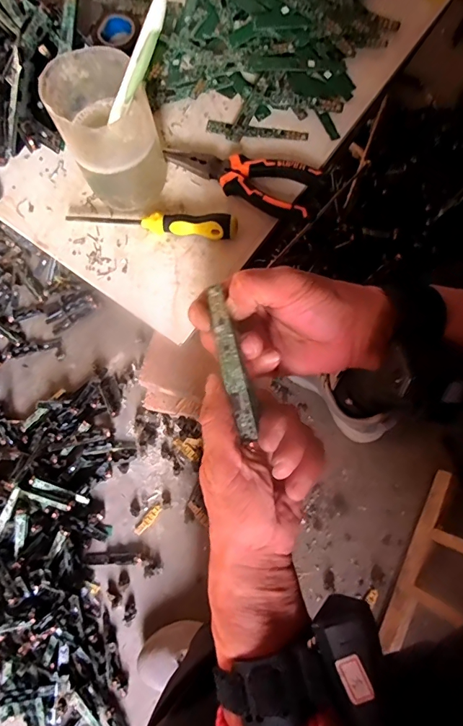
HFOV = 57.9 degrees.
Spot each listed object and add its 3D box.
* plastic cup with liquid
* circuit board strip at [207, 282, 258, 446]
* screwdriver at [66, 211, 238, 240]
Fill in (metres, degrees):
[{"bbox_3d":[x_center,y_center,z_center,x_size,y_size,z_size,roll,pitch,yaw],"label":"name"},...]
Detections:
[{"bbox_3d":[-0.101,-0.194,0.360,0.079,0.097,0.084,-1,75,2],"label":"plastic cup with liquid"},{"bbox_3d":[0.001,0.000,0.261,0.015,0.004,0.092,-14,83,-4],"label":"circuit board strip"},{"bbox_3d":[-0.074,-0.130,0.390,0.157,0.023,0.021,4,75,4],"label":"screwdriver"}]

